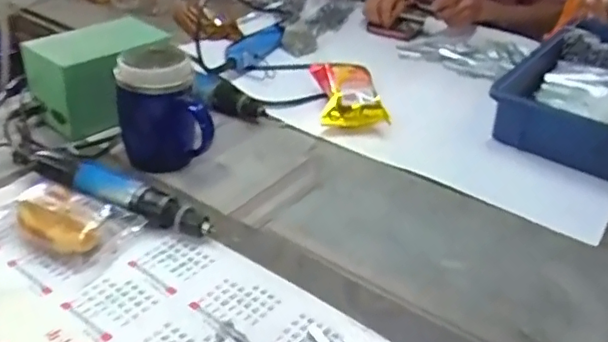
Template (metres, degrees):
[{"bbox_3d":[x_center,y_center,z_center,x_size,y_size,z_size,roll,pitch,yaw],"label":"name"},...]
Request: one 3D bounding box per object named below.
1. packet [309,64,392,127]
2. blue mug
[{"bbox_3d":[0.062,-0.108,0.824,0.087,0.046,0.142,0,32,-6],"label":"packet"},{"bbox_3d":[-0.157,-0.062,0.661,0.090,0.121,0.085,-9,34,-20],"label":"blue mug"}]

